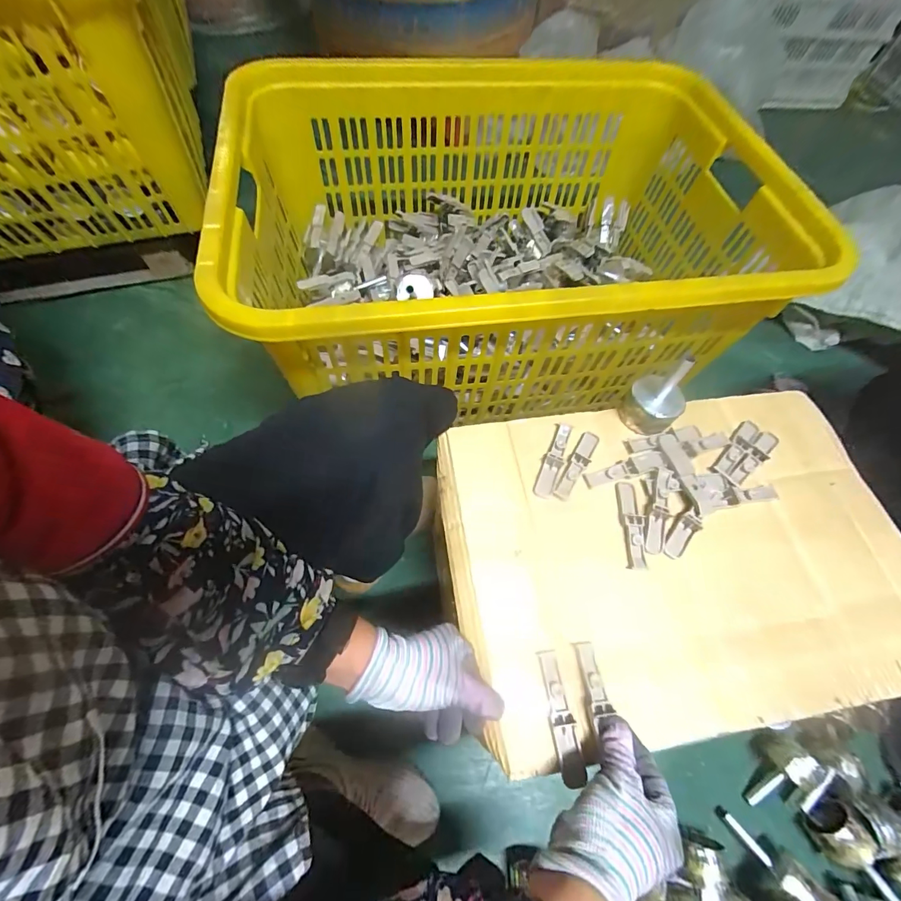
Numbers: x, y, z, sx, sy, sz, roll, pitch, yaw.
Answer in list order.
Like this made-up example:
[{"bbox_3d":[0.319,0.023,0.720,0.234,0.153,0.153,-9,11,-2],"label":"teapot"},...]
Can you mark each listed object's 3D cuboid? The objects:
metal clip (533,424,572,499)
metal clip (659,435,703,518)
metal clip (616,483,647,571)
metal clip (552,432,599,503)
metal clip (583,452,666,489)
[{"bbox_3d":[0.123,0.008,0.475,0.022,0.005,0.101,22,64,7],"label":"metal clip"},{"bbox_3d":[0.264,0.026,0.457,0.019,0.010,0.096,-9,64,-8],"label":"metal clip"},{"bbox_3d":[0.199,0.079,0.441,0.024,0.011,0.096,3,63,-2],"label":"metal clip"},{"bbox_3d":[0.150,0.015,0.471,0.020,0.010,0.097,28,65,10],"label":"metal clip"},{"bbox_3d":[0.202,0.022,0.469,0.095,0.013,0.024,-13,65,-10],"label":"metal clip"}]

